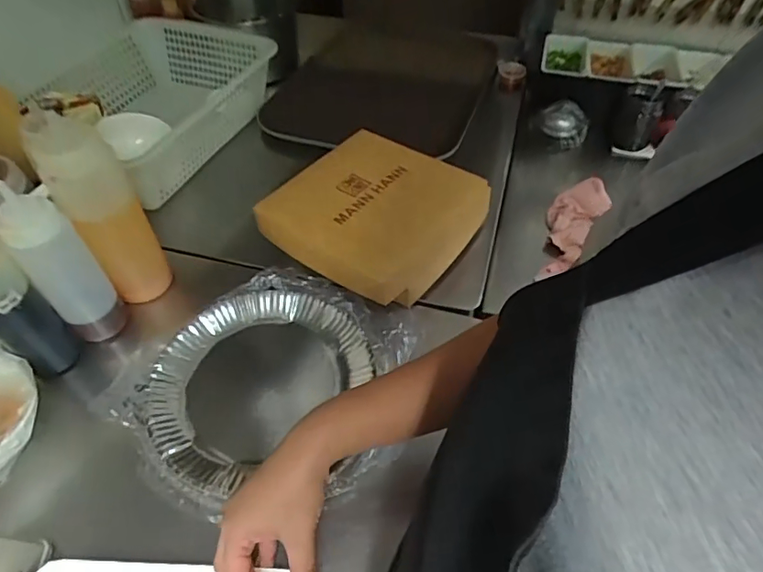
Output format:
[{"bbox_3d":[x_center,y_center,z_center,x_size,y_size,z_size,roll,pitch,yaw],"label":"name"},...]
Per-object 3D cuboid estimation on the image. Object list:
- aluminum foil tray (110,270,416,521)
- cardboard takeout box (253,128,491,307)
[{"bbox_3d":[-0.107,0.101,0.534,0.258,0.029,0.268,31,56,24],"label":"aluminum foil tray"},{"bbox_3d":[-0.010,-0.093,0.657,0.214,0.081,0.225,30,56,23],"label":"cardboard takeout box"}]

